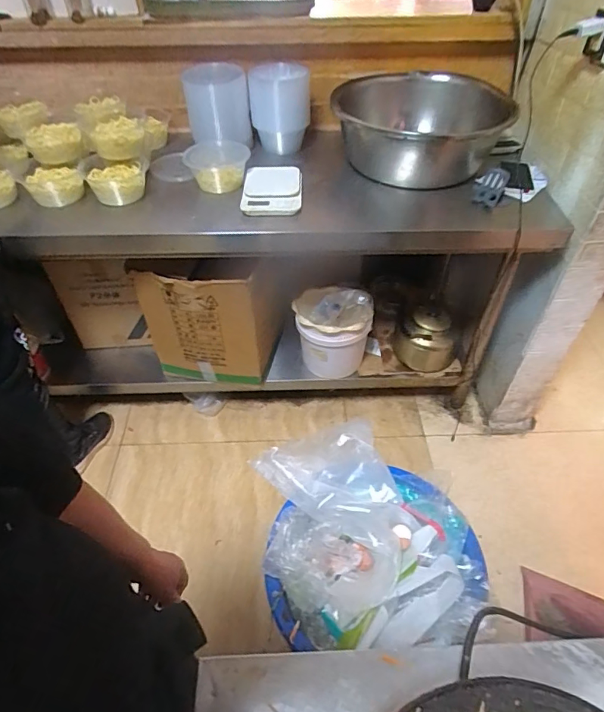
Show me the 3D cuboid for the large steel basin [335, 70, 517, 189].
[{"bbox_3d":[0.314,-0.634,1.248,0.446,0.152,0.476,-1,47,1],"label":"large steel basin"}]

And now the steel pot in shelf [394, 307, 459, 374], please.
[{"bbox_3d":[0.428,-0.072,1.527,0.186,0.201,0.184,-1,47,1],"label":"steel pot in shelf"}]

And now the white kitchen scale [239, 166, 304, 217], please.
[{"bbox_3d":[-0.074,-0.414,1.134,0.146,0.040,0.186,-1,47,0],"label":"white kitchen scale"}]

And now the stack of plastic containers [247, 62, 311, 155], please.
[{"bbox_3d":[-0.060,-0.700,1.276,0.161,0.190,0.142,-1,47,1],"label":"stack of plastic containers"}]

